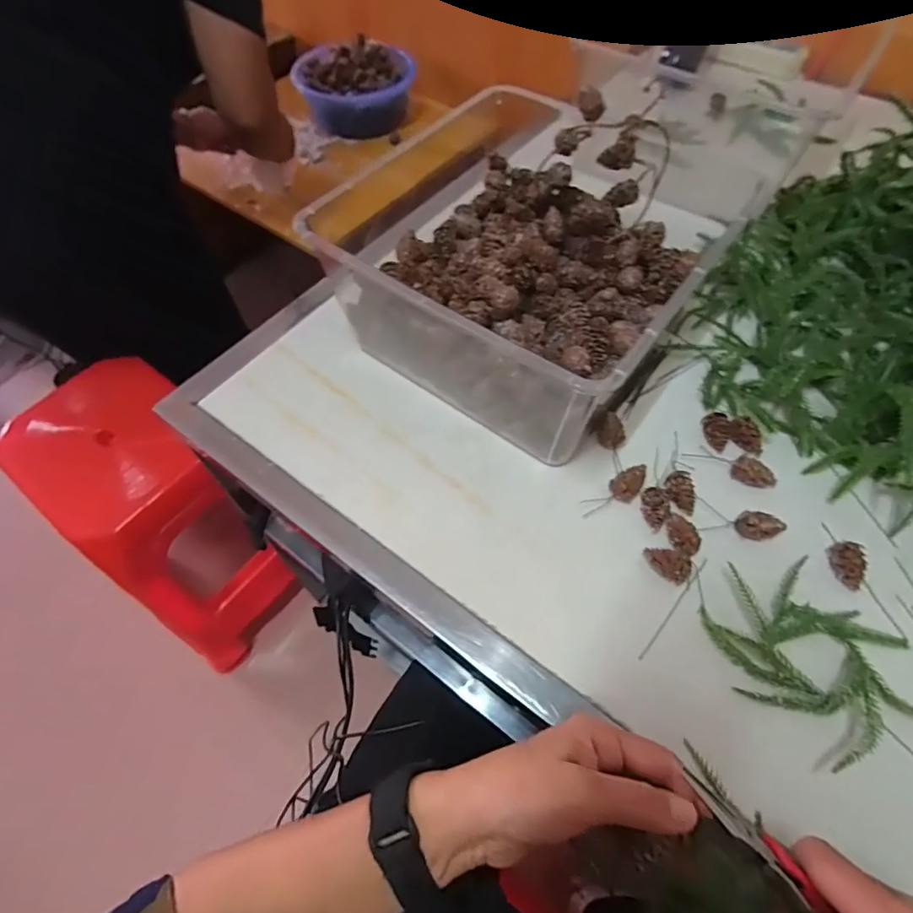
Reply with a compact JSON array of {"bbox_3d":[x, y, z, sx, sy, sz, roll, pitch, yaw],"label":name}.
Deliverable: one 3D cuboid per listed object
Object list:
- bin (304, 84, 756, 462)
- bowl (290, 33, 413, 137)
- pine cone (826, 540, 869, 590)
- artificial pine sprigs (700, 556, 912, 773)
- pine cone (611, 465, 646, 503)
[{"bbox_3d":[0.059,-0.168,0.491,0.301,0.145,0.276,32,65,19],"label":"bin"},{"bbox_3d":[-0.240,-0.863,1.232,0.273,0.108,0.215,-11,59,-5],"label":"bowl"},{"bbox_3d":[0.306,0.084,0.404,0.021,0.022,0.035,-3,59,-1],"label":"pine cone"},{"bbox_3d":[0.250,0.137,0.369,0.131,0.028,0.109,35,65,20],"label":"artificial pine sprigs"},{"bbox_3d":[0.148,0.021,0.446,0.023,0.016,0.037,32,71,13],"label":"pine cone"}]

